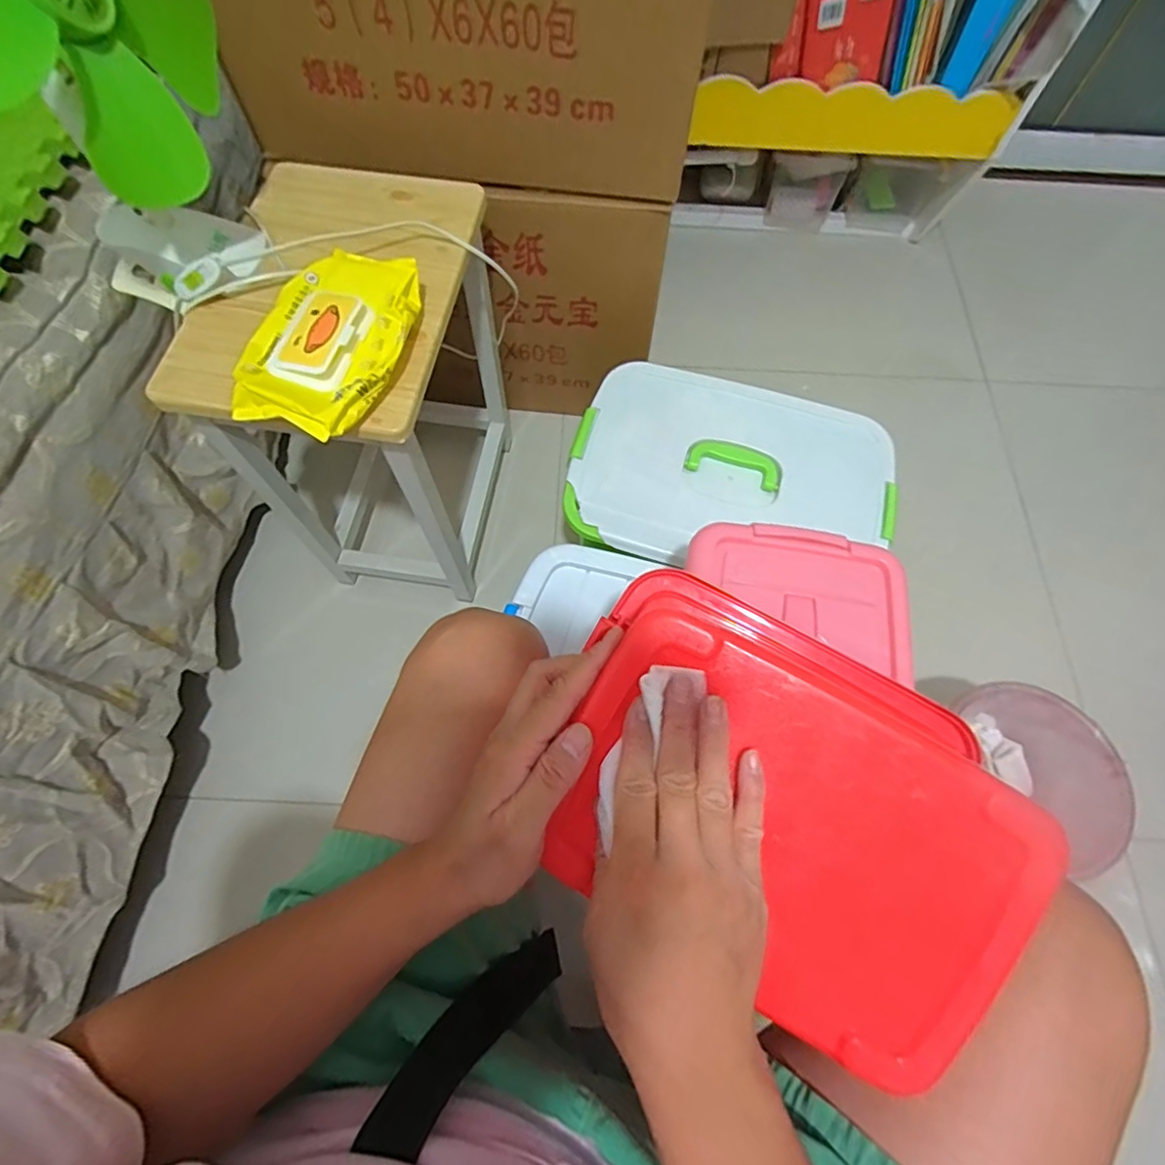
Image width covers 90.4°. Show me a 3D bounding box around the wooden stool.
[{"bbox_3d":[-0.245,-0.203,0.735,0.237,0.461,0.344,12,68,4],"label":"wooden stool"}]

